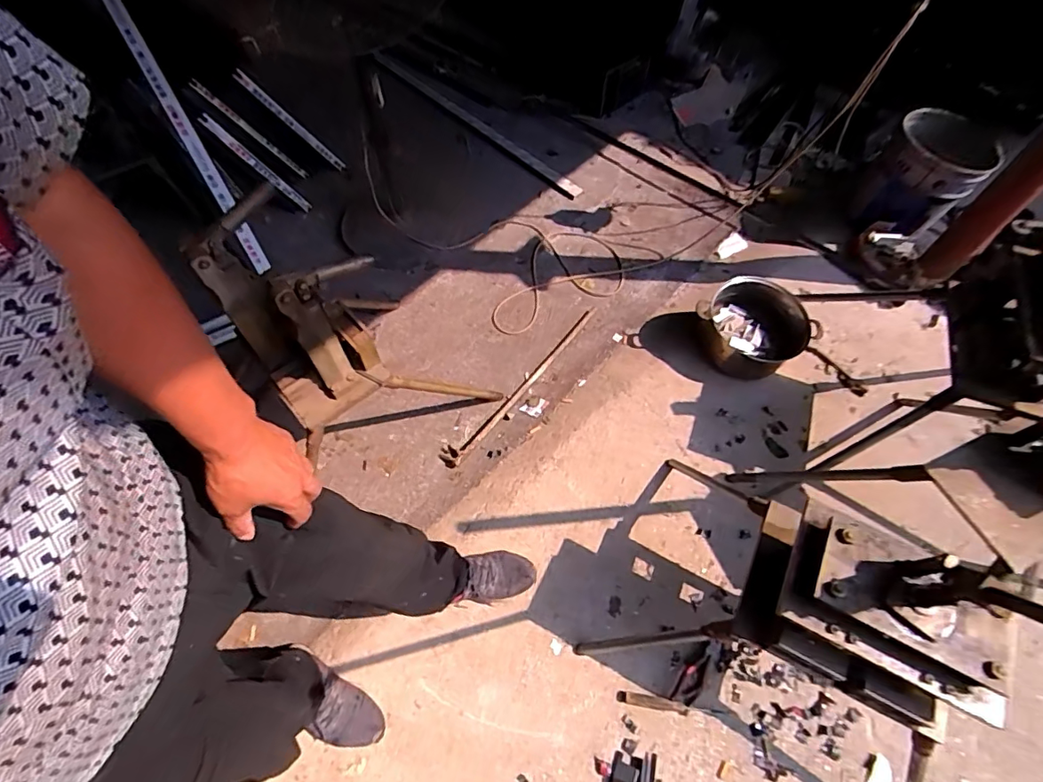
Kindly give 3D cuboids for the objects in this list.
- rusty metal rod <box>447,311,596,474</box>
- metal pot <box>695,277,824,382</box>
[{"bbox_3d":[0.023,-0.028,1.473,0.018,0.017,0.648,35,67,19],"label":"rusty metal rod"},{"bbox_3d":[0.637,-0.168,1.440,0.269,0.147,0.275,1,61,-1],"label":"metal pot"}]

